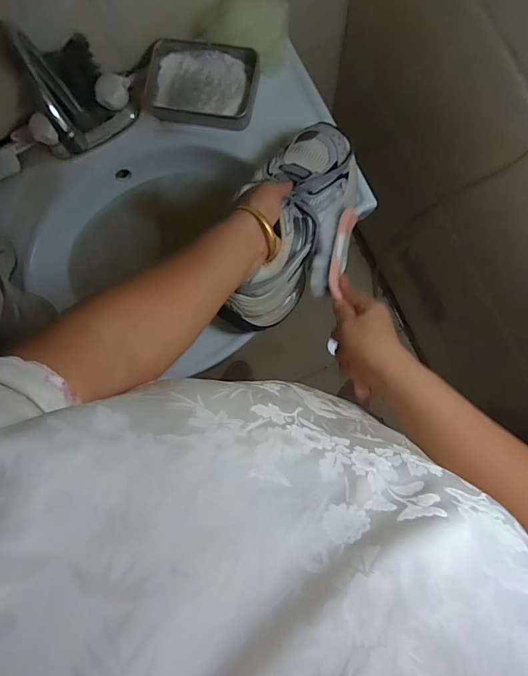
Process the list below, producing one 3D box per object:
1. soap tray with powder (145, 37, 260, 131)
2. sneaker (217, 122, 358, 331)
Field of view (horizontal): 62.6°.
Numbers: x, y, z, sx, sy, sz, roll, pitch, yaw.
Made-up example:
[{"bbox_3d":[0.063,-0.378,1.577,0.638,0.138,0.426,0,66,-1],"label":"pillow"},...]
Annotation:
[{"bbox_3d":[-0.082,-0.345,0.583,0.144,0.033,0.096,13,87,4],"label":"soap tray with powder"},{"bbox_3d":[0.036,-0.126,0.505,0.109,0.086,0.251,21,89,5],"label":"sneaker"}]

